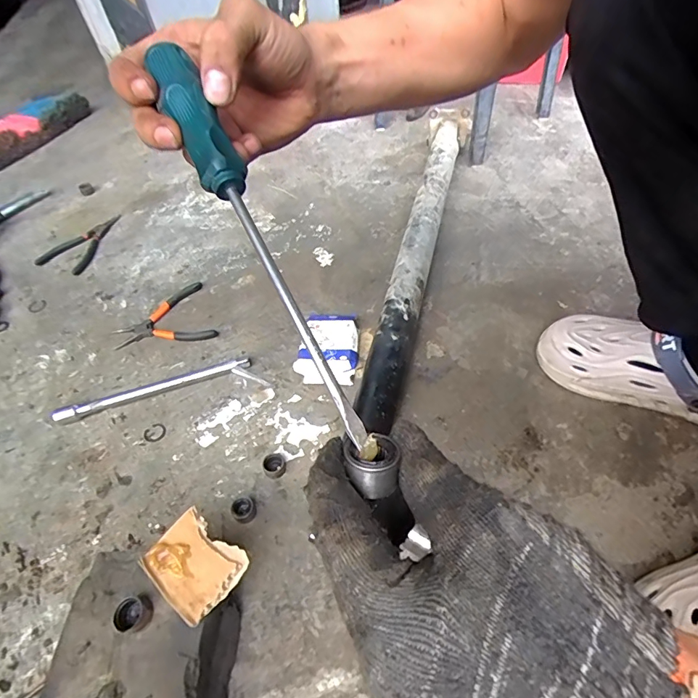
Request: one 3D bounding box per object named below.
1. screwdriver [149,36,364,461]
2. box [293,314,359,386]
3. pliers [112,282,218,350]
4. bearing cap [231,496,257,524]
[{"bbox_3d":[-0.046,-0.058,0.219,0.021,0.025,0.228,-25,76,-16],"label":"screwdriver"},{"bbox_3d":[-0.027,-0.002,0.608,0.079,0.032,0.106,7,53,10],"label":"box"},{"bbox_3d":[-0.270,-0.038,0.641,0.133,0.006,0.109,-22,54,-12],"label":"pliers"},{"bbox_3d":[-0.115,0.174,0.482,0.025,0.019,0.027,-3,52,3],"label":"bearing cap"}]

